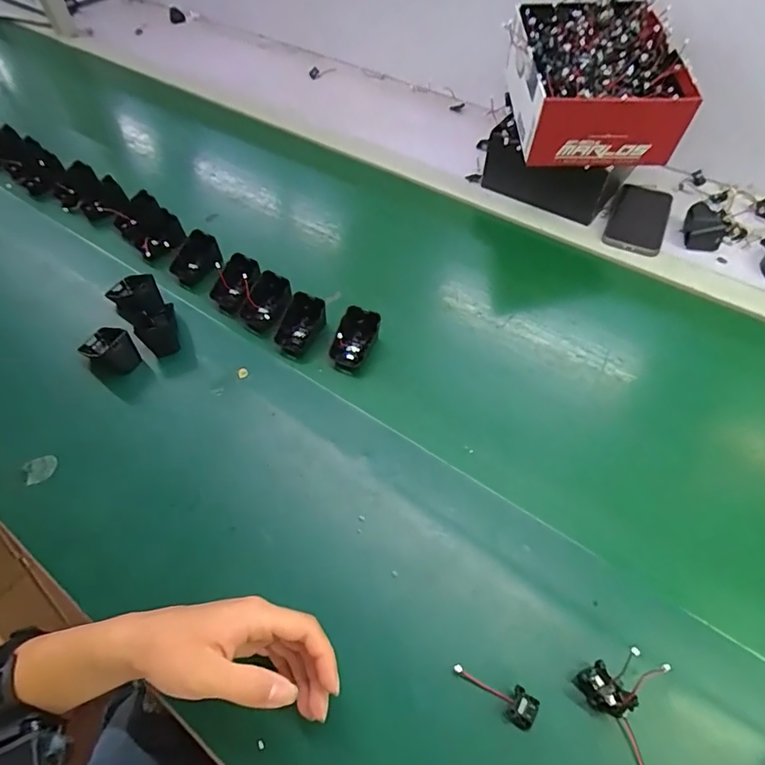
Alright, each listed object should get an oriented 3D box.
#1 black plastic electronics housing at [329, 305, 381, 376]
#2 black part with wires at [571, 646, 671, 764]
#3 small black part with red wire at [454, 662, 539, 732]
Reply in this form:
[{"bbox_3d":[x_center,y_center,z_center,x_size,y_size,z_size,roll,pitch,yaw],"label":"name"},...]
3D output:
[{"bbox_3d":[-0.032,-0.050,0.563,0.047,0.041,0.068,21,57,17],"label":"black plastic electronics housing"},{"bbox_3d":[0.189,0.237,0.350,0.056,0.034,0.084,-25,56,-15],"label":"black part with wires"},{"bbox_3d":[0.084,0.234,0.372,0.063,0.018,0.022,24,58,19],"label":"small black part with red wire"}]

